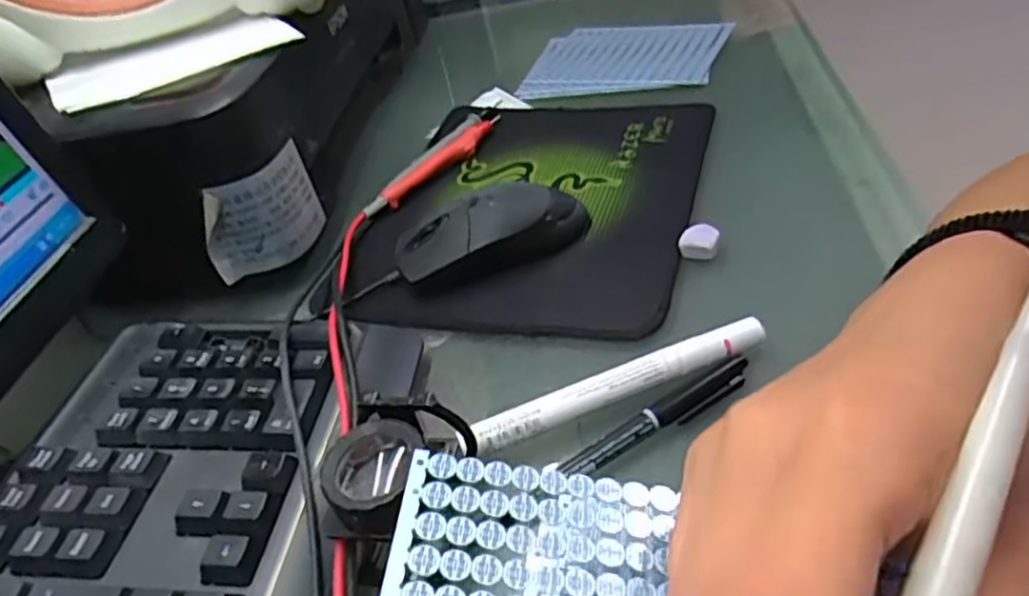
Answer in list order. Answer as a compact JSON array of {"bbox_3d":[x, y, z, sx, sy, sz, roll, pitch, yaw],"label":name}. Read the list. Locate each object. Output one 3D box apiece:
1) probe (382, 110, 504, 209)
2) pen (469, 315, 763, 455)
[{"bbox_3d":[-0.047,-0.105,0.516,0.018,0.015,0.127,14,46,32],"label":"probe"},{"bbox_3d":[0.047,0.038,0.310,0.135,0.018,0.011,-22,38,-9],"label":"pen"}]

